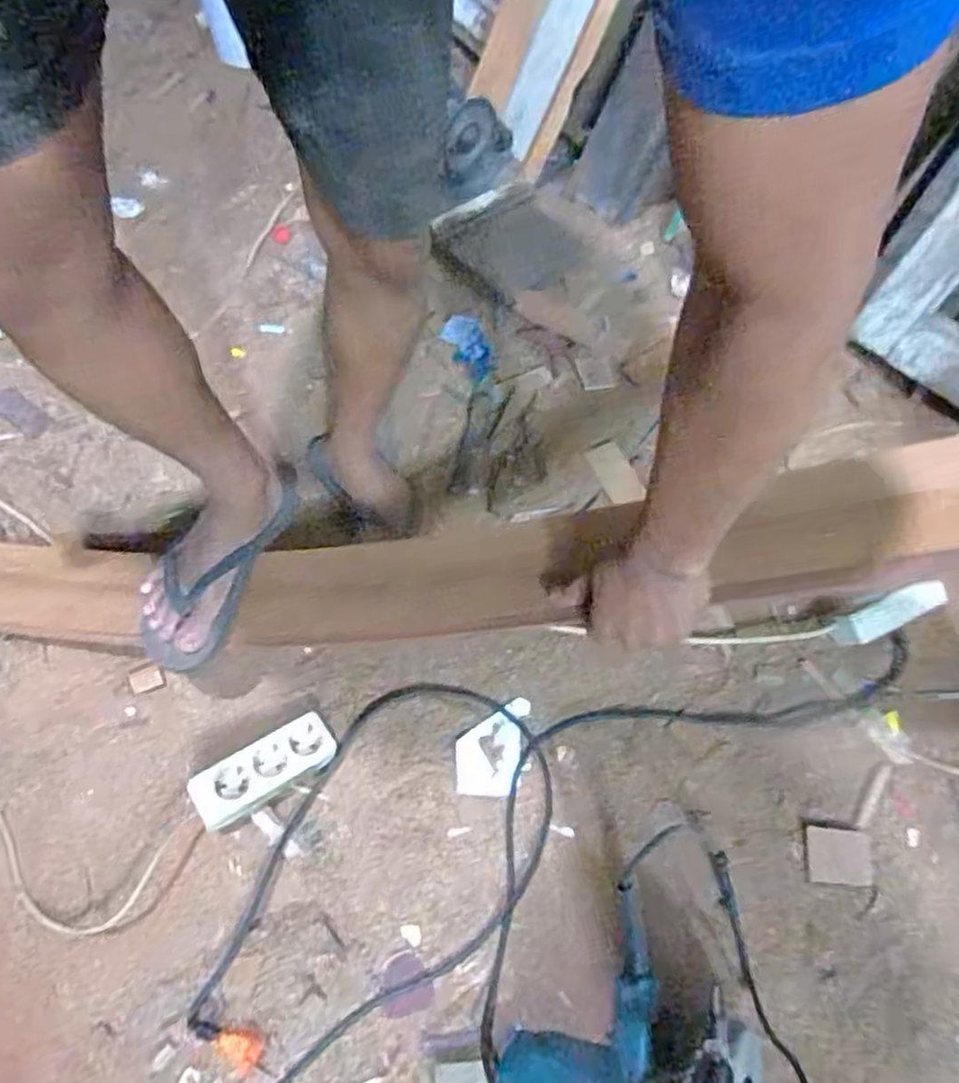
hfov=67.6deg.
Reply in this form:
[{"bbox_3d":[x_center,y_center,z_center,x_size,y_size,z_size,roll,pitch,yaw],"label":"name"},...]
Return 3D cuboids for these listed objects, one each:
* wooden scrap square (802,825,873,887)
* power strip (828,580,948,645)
[{"bbox_3d":[0.398,0.350,0.798,0.073,0.008,0.058,6,60,2],"label":"wooden scrap square"},{"bbox_3d":[0.498,0.087,0.868,0.135,0.032,0.041,-29,62,10],"label":"power strip"}]

